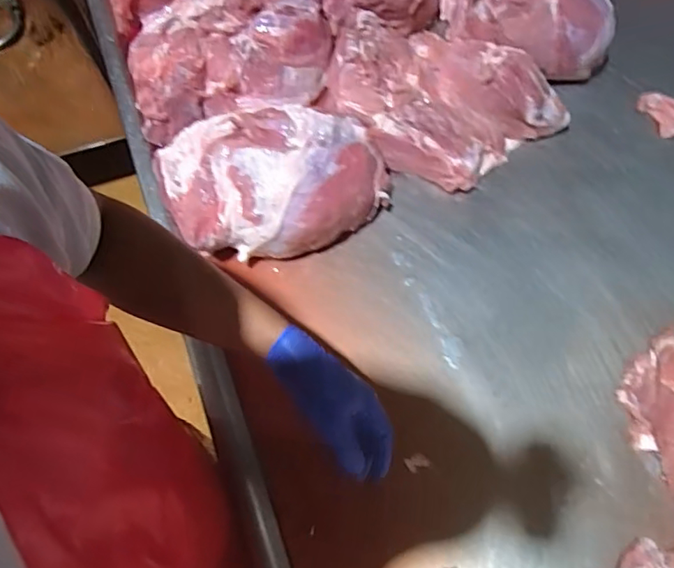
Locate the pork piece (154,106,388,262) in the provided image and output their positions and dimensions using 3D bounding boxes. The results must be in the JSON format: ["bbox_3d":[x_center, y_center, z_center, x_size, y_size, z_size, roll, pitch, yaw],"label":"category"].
[{"bbox_3d":[-0.082,-0.137,0.695,0.280,0.108,0.198,0,69,-1],"label":"pork piece"}]

